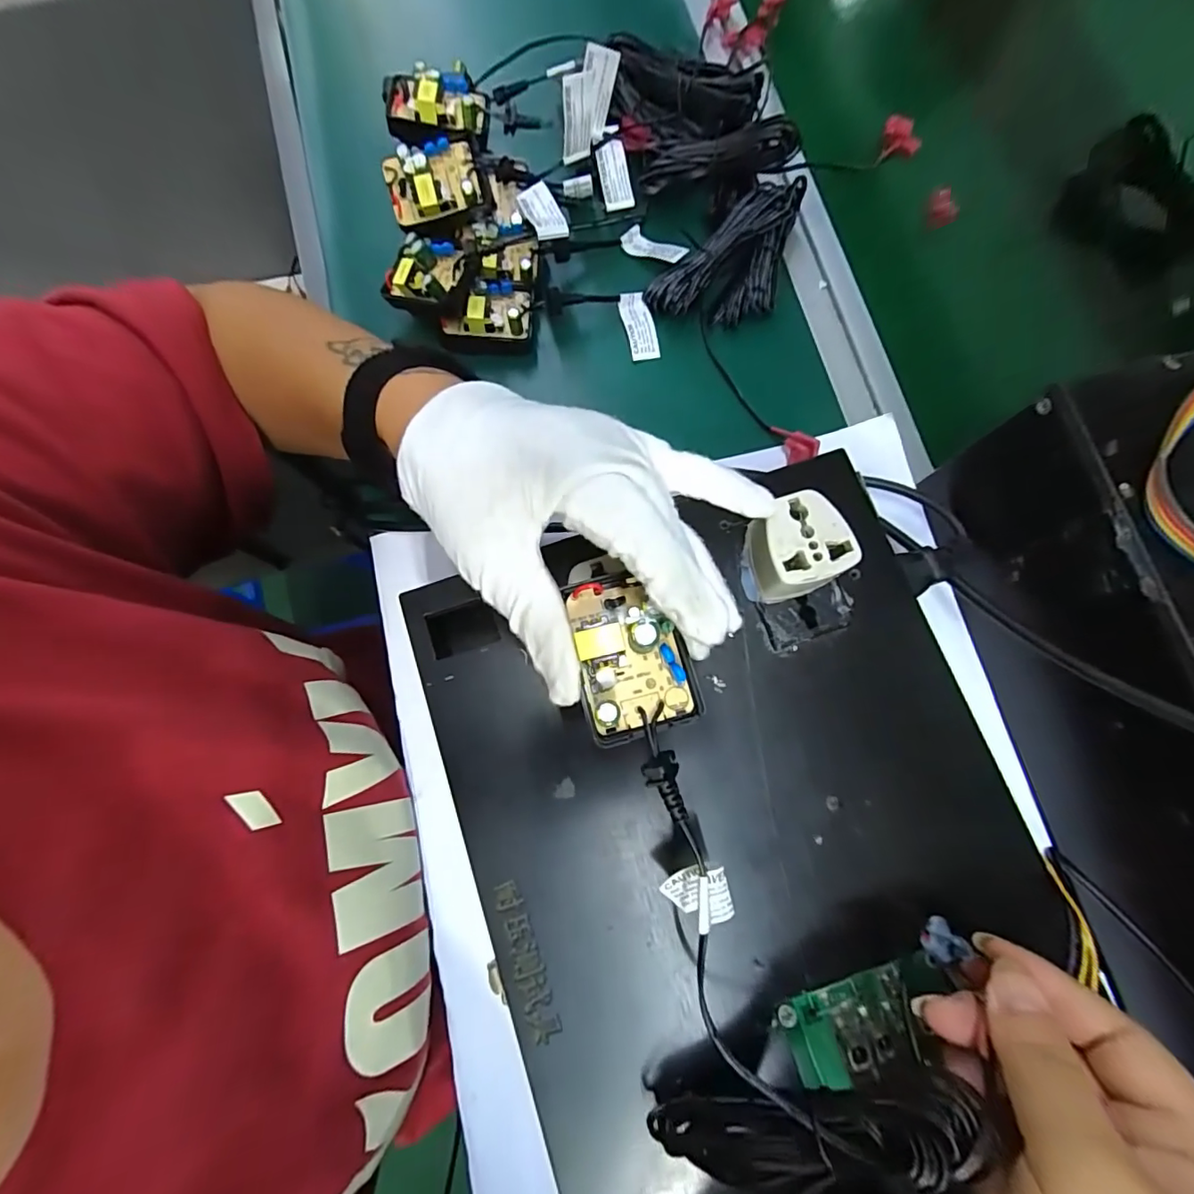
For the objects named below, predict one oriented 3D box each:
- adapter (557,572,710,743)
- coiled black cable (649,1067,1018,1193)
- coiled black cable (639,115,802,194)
[{"bbox_3d":[0.011,0.019,0.183,0.038,0.016,0.057,-17,75,-6],"label":"adapter"},{"bbox_3d":[0.069,0.175,0.171,0.111,0.019,0.022,-31,75,26],"label":"coiled black cable"},{"bbox_3d":[0.074,-0.270,0.326,0.093,0.026,0.017,5,73,21],"label":"coiled black cable"}]

